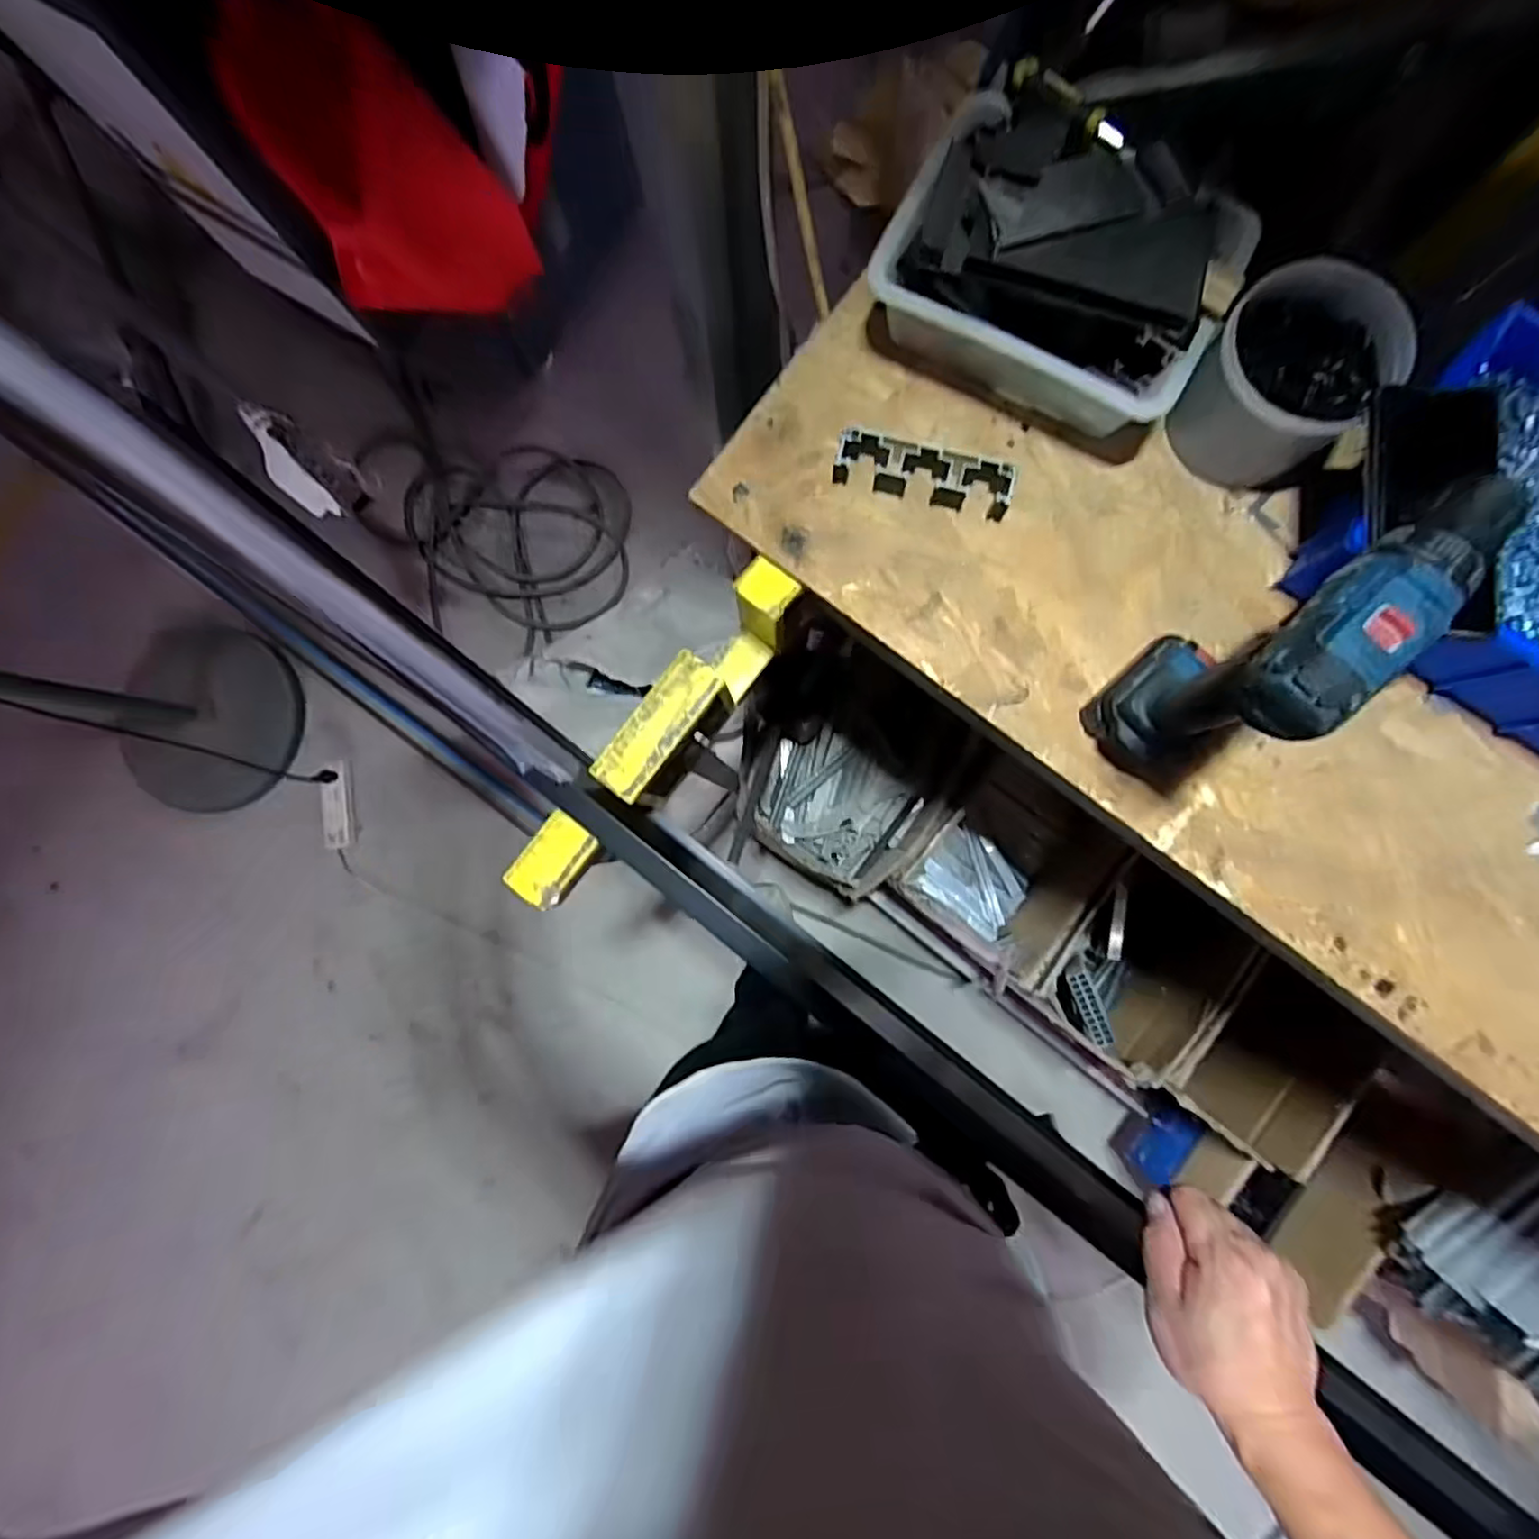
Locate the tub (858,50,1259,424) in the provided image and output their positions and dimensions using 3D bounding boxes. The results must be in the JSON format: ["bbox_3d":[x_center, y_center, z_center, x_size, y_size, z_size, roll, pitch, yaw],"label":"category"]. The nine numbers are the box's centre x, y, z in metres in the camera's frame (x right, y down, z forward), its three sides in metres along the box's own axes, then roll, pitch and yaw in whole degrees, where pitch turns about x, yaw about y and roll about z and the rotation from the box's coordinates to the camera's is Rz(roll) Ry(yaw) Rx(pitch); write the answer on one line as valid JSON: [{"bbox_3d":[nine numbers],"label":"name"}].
[{"bbox_3d":[0.215,-0.374,0.493,0.232,0.110,0.165,30,88,5],"label":"tub"}]

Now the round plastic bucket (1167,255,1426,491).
[{"bbox_3d":[0.369,-0.283,0.491,0.112,0.087,0.110,0,86,3],"label":"round plastic bucket"}]

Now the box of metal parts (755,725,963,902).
[{"bbox_3d":[0.106,0.064,1.030,0.255,0.150,0.204,35,88,5],"label":"box of metal parts"}]

